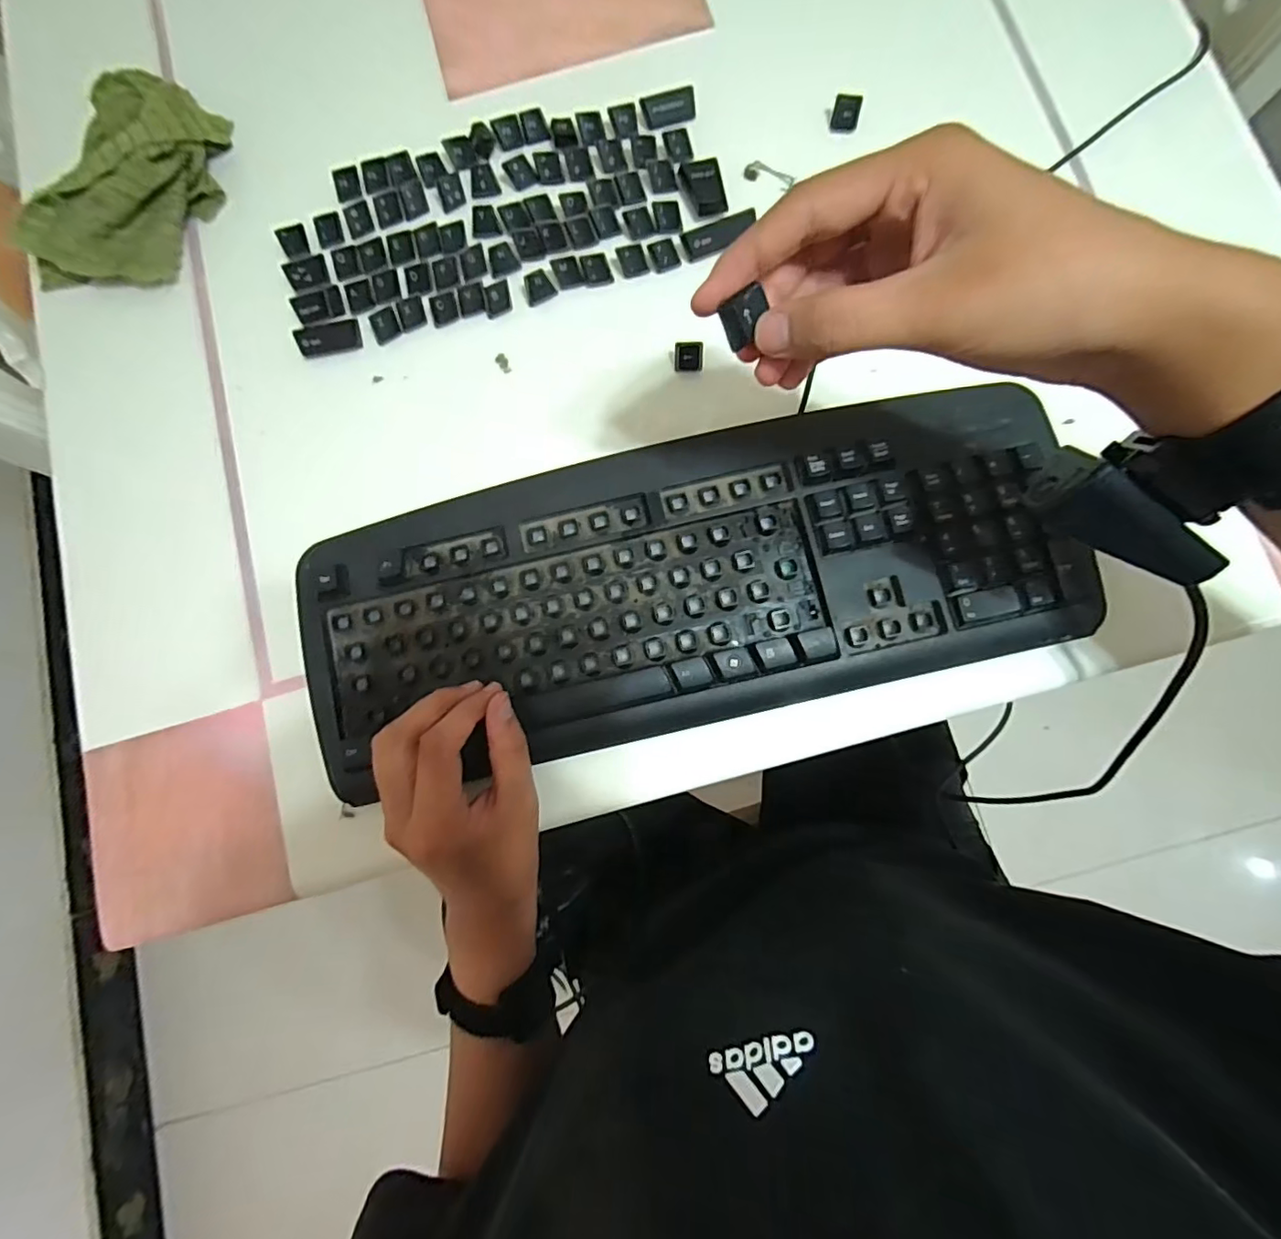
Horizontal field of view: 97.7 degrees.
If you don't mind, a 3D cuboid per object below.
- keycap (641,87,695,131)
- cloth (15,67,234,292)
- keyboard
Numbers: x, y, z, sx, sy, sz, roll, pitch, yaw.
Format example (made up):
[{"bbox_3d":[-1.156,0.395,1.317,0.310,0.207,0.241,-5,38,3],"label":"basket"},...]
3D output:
[{"bbox_3d":[0.021,-0.351,0.385,0.038,0.007,0.022,-17,82,-1],"label":"keycap"},{"bbox_3d":[-0.350,-0.296,0.381,0.087,0.047,0.150,20,84,4],"label":"cloth"},{"bbox_3d":[0.025,-0.026,0.323,0.431,0.019,0.166,-11,81,1],"label":"keyboard"}]

